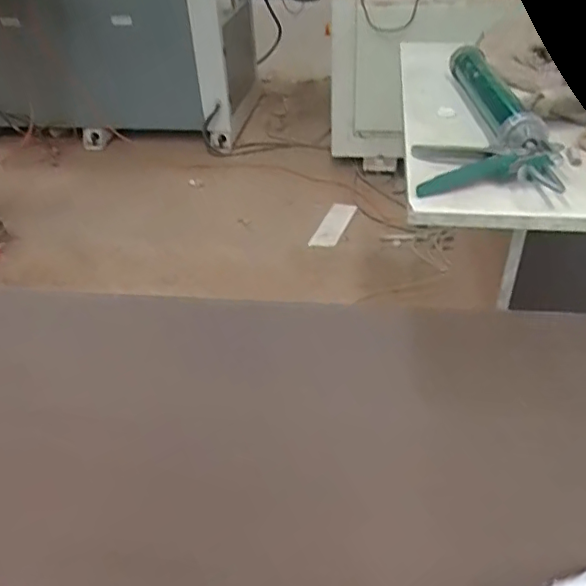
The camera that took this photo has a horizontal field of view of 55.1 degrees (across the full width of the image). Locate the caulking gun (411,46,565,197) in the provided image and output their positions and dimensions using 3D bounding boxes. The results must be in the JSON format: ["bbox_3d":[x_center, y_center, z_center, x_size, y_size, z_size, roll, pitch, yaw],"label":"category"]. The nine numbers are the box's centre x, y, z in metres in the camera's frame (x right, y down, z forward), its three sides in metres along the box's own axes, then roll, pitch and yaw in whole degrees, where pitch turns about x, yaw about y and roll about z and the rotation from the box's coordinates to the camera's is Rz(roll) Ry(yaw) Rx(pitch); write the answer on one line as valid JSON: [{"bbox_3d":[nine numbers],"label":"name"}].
[{"bbox_3d":[0.289,-0.273,0.852,0.173,0.070,0.484,6,39,12],"label":"caulking gun"}]

